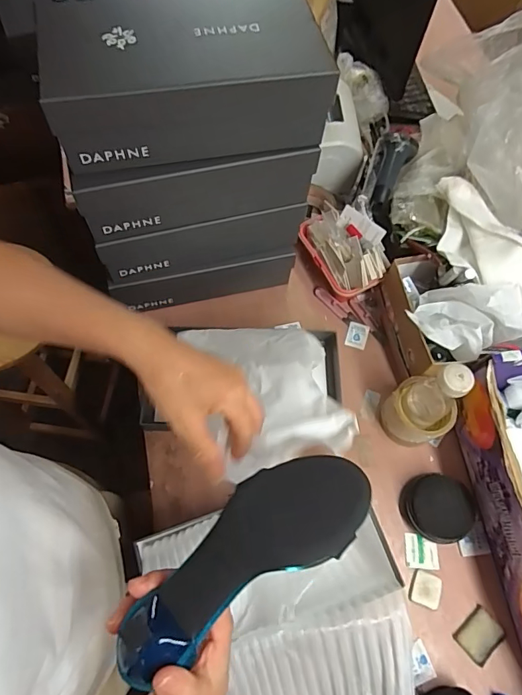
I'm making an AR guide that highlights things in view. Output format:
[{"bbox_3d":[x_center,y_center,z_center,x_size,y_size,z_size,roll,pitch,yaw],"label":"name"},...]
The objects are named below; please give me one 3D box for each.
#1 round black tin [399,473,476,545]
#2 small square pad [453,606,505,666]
[{"bbox_3d":[0.255,0.230,0.643,0.088,0.046,0.092,1,67,-2],"label":"round black tin"},{"bbox_3d":[0.293,0.386,0.596,0.058,0.007,0.048,-39,74,-17],"label":"small square pad"}]

